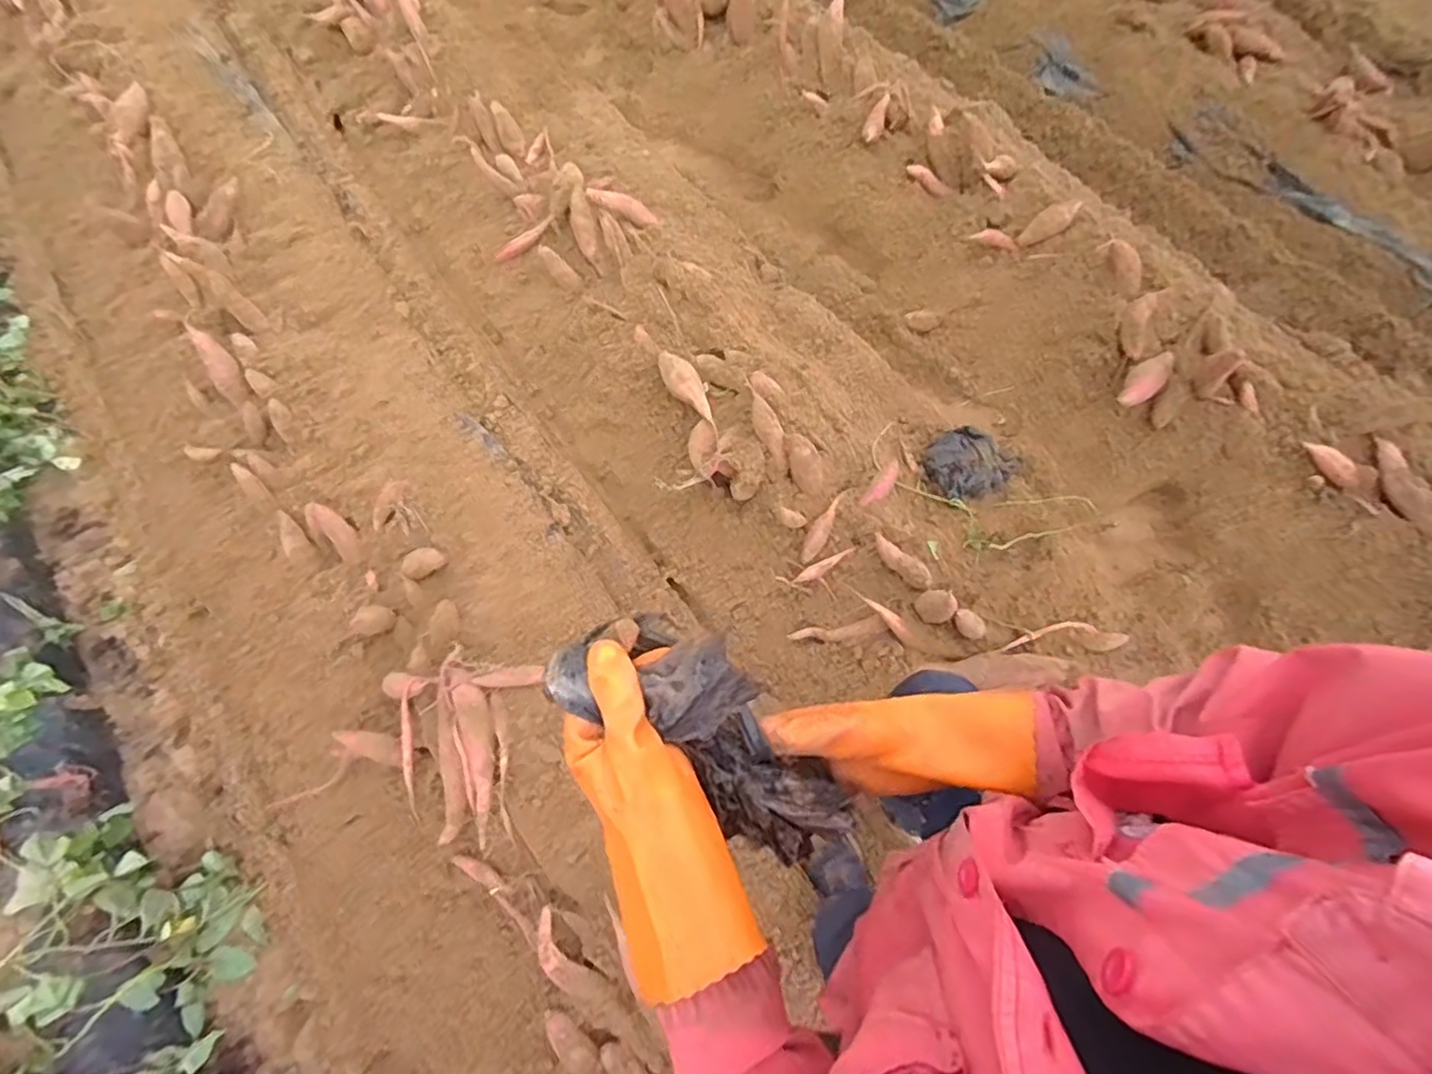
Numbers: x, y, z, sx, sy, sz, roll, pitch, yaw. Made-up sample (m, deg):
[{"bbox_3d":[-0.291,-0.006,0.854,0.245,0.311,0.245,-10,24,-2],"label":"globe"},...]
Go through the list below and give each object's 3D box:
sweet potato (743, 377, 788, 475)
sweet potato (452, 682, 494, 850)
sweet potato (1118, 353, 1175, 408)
[{"bbox_3d":[0.108,-0.248,1.486,0.053,0.050,0.234,-21,84,-7],"label":"sweet potato"},{"bbox_3d":[-0.431,0.407,1.256,0.066,0.051,0.288,-17,65,-6],"label":"sweet potato"},{"bbox_3d":[1.017,-0.374,1.610,0.191,0.058,0.076,-42,70,-16],"label":"sweet potato"}]

